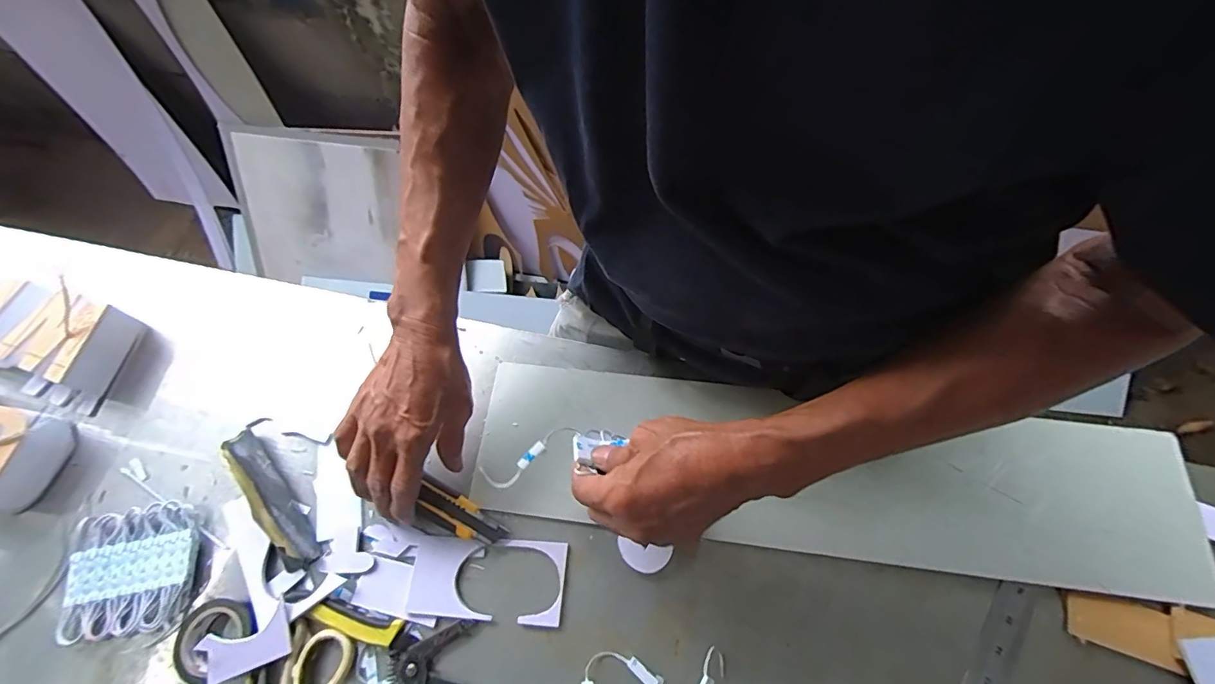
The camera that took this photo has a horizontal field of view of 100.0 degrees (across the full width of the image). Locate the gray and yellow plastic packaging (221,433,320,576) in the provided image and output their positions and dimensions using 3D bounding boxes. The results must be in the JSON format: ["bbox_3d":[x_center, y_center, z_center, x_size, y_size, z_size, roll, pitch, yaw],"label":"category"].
[{"bbox_3d":[-0.296,0.136,0.445,0.030,0.024,0.135,-37,71,-12],"label":"gray and yellow plastic packaging"}]

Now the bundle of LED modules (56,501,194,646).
[{"bbox_3d":[-0.404,0.194,0.435,0.101,0.013,0.099,-6,67,0],"label":"bundle of LED modules"}]

